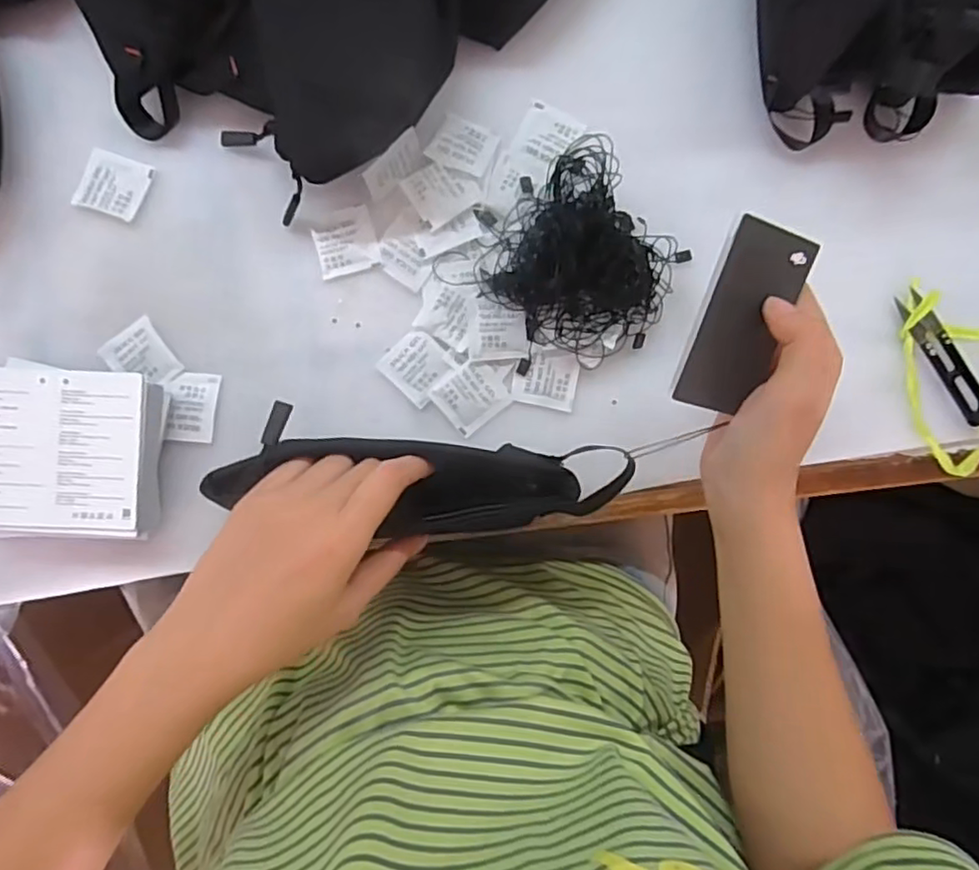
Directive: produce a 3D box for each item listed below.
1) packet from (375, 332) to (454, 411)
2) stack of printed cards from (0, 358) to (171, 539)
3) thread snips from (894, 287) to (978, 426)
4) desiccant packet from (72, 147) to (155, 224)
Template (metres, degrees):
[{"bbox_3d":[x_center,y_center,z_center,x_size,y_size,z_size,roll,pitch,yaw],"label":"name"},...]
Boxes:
[{"bbox_3d":[-0.046,-0.044,0.412,0.038,0.004,0.038,44,87,-3],"label":"packet"},{"bbox_3d":[-0.247,0.012,0.380,0.107,0.038,0.099,6,89,-4],"label":"stack of printed cards"},{"bbox_3d":[0.307,-0.051,0.431,0.025,0.015,0.101,-32,92,-3],"label":"thread snips"},{"bbox_3d":[-0.233,-0.155,0.396,0.039,0.004,0.038,18,88,-4],"label":"desiccant packet"}]

